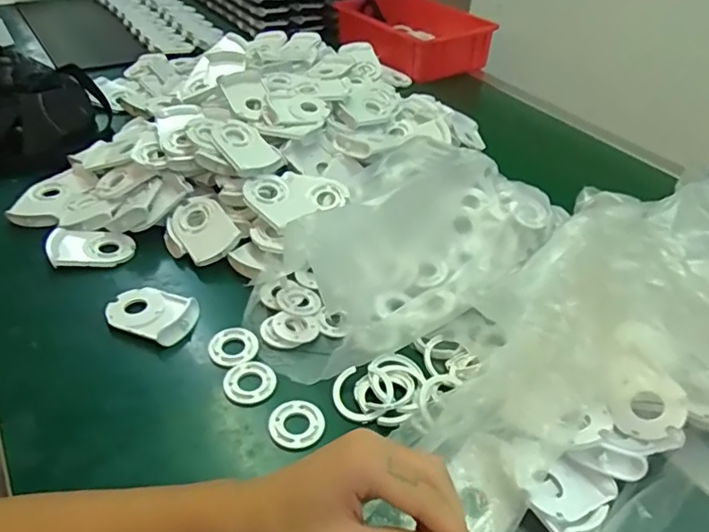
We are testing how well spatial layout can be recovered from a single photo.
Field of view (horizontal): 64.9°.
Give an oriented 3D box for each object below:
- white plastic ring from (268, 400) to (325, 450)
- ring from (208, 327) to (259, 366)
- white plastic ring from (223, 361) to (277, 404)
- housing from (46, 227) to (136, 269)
[{"bbox_3d":[-0.047,0.129,0.455,0.045,0.010,0.039,-12,42,-19],"label":"white plastic ring"},{"bbox_3d":[-0.112,0.074,0.517,0.043,0.007,0.043,3,39,-2],"label":"ring"},{"bbox_3d":[-0.091,0.101,0.488,0.044,0.004,0.043,3,39,-2],"label":"white plastic ring"},{"bbox_3d":[-0.283,-0.020,0.600,0.082,0.021,0.054,1,39,-4],"label":"housing"}]

